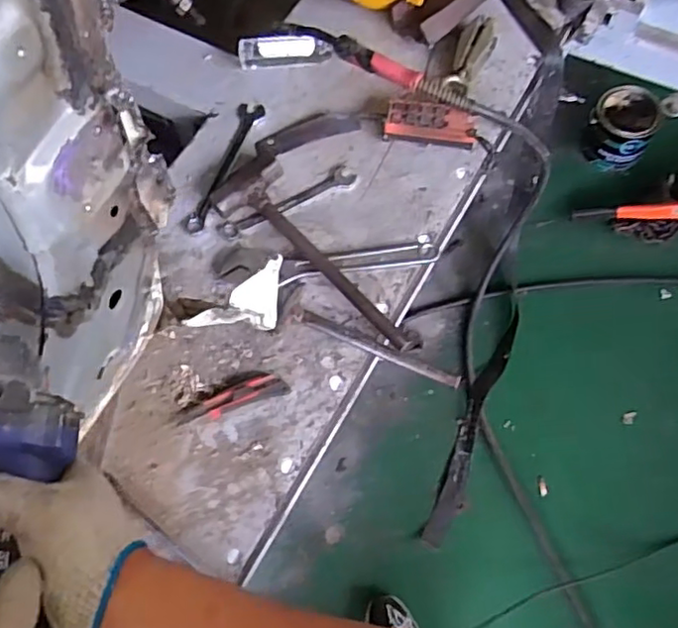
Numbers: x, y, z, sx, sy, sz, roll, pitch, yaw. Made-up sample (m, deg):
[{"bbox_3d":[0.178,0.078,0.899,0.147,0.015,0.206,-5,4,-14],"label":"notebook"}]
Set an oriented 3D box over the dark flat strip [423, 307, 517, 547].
[{"bbox_3d":[0.315,0.241,1.464,0.069,0.060,0.600,19,71,10],"label":"dark flat strip"}]

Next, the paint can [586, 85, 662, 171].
[{"bbox_3d":[0.736,-0.485,1.651,0.156,0.195,0.160,-1,68,3],"label":"paint can"}]

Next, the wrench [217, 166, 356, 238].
[{"bbox_3d":[-0.090,-0.197,1.108,0.254,0.013,0.043,-29,70,-8],"label":"wrench"}]

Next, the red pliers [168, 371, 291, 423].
[{"bbox_3d":[-0.172,0.126,0.984,0.176,0.020,0.055,-19,68,-5],"label":"red pliers"}]

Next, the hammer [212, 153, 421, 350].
[{"bbox_3d":[-0.031,-0.101,1.045,0.142,0.050,0.429,-41,72,-13],"label":"hammer"}]

